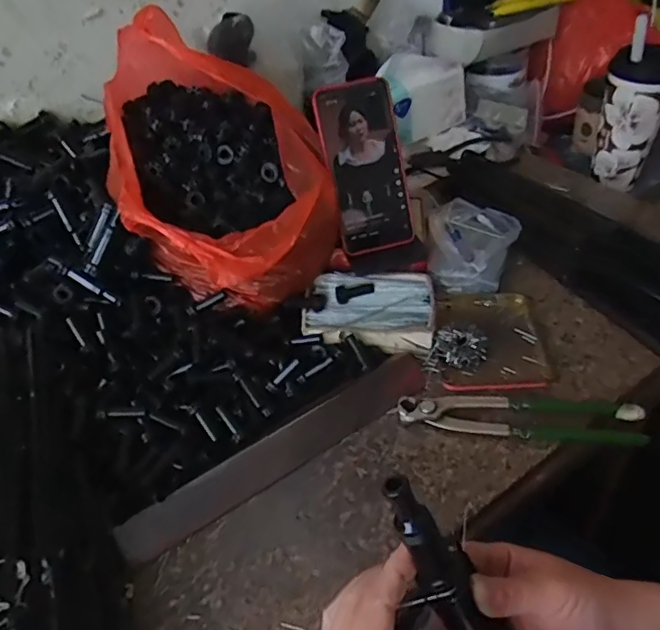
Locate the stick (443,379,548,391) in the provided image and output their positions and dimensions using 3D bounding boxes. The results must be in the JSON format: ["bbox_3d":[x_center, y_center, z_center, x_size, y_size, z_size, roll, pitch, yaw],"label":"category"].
[{"bbox_3d":[0.150,0.064,0.513,0.091,0.004,0.014,0,45,6],"label":"stick"}]

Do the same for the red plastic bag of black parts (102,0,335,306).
[{"bbox_3d":[-0.111,-0.156,0.566,0.189,0.180,0.291,-17,45,-11],"label":"red plastic bag of black parts"}]

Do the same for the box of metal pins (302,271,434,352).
[{"bbox_3d":[0.039,-0.006,0.568,0.123,0.024,0.086,0,45,6],"label":"box of metal pins"}]

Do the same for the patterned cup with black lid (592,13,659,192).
[{"bbox_3d":[0.402,-0.266,0.752,0.080,0.189,0.077,20,50,24],"label":"patterned cup with black lid"}]

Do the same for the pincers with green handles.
[{"bbox_3d":[0.160,0.088,0.483,0.197,0.016,0.040,3,45,9],"label":"pincers with green handles"}]

